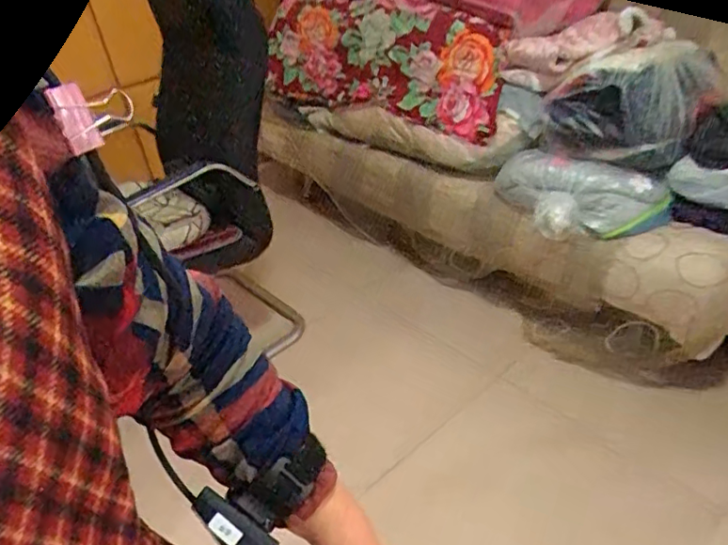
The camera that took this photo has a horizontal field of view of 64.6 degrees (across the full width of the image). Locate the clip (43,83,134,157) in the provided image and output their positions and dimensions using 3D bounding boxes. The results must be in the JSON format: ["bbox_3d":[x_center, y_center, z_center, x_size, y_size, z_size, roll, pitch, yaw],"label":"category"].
[{"bbox_3d":[-0.106,-0.063,0.227,0.027,0.024,0.007,-29,39,-28],"label":"clip"}]

